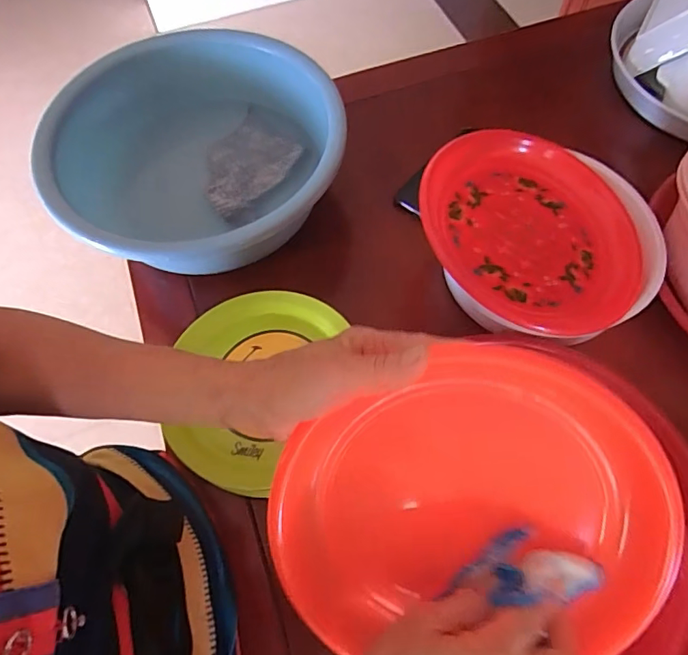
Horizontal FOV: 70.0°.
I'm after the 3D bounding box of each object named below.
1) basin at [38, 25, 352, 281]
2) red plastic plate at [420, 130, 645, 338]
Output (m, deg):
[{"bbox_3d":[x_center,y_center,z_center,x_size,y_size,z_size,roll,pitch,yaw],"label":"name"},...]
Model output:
[{"bbox_3d":[-0.174,-0.196,0.558,0.335,0.109,0.268,-22,65,-9],"label":"basin"},{"bbox_3d":[0.187,-0.099,0.485,0.220,0.029,0.205,5,69,-13],"label":"red plastic plate"}]

